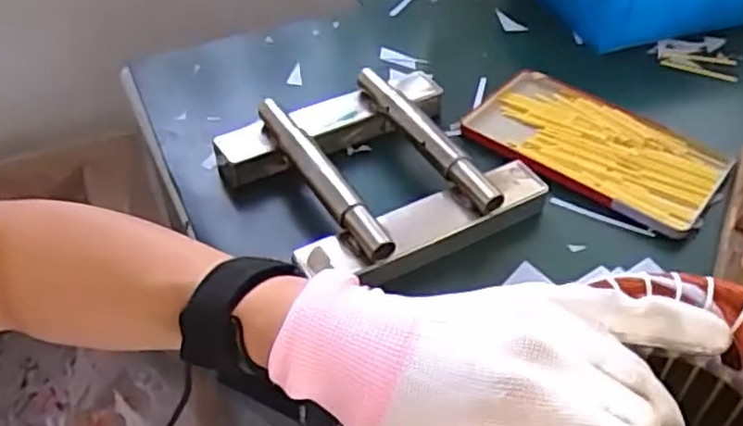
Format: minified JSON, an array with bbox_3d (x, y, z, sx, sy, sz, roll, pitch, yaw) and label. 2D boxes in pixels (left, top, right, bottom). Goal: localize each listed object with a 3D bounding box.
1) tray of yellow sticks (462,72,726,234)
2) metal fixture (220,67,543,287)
[{"bbox_3d":[0.184,-0.056,0.576,0.199,0.014,0.122,26,50,23],"label":"tray of yellow sticks"},{"bbox_3d":[0.008,-0.033,0.522,0.192,0.045,0.180,-23,50,-22],"label":"metal fixture"}]

